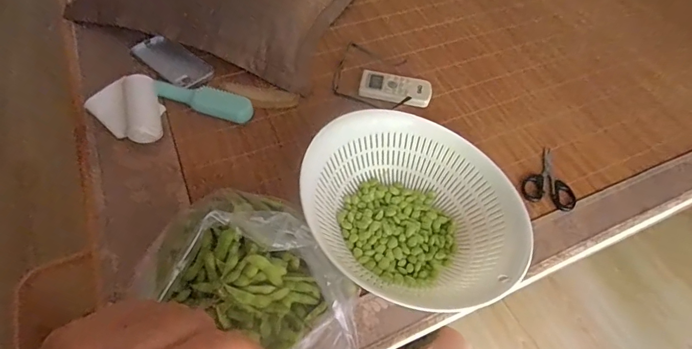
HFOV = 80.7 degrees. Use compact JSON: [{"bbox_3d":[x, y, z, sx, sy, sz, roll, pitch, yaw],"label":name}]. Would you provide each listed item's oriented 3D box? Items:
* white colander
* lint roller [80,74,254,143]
[{"bbox_3d":[0.077,0.044,0.525,0.256,0.091,0.254,-2,53,-6],"label":"white colander"},{"bbox_3d":[-0.272,-0.109,0.628,0.235,0.049,0.113,-15,56,-15],"label":"lint roller"}]

